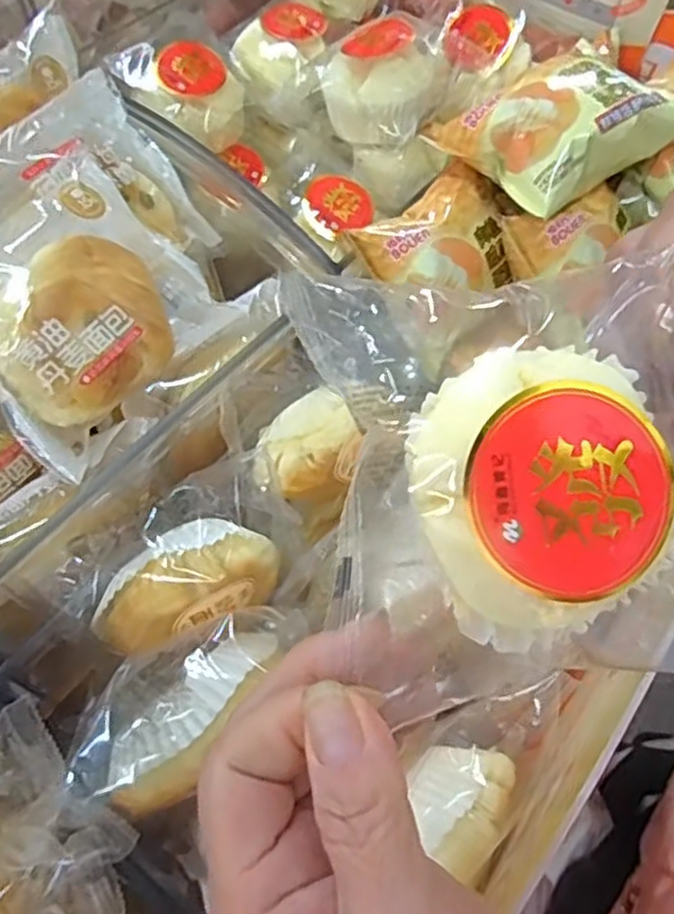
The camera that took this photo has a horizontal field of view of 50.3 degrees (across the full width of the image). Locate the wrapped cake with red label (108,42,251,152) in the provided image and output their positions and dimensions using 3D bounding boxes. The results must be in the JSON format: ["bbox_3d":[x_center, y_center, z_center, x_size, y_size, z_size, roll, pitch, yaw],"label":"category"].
[{"bbox_3d":[-0.107,-0.256,0.506,0.077,0.055,0.061,36,65,22],"label":"wrapped cake with red label"}]

